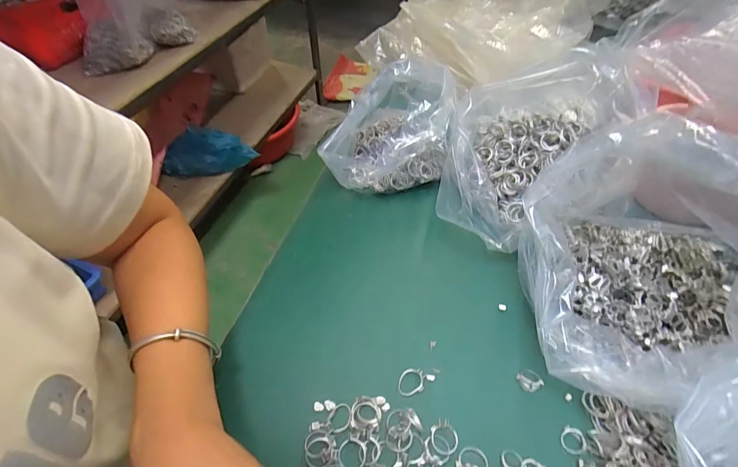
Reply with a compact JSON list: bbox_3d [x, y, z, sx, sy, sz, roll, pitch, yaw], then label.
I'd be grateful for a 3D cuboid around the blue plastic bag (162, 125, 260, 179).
[{"bbox_3d":[-0.493,-0.256,1.185,0.262,0.102,0.135,2,51,2],"label":"blue plastic bag"}]

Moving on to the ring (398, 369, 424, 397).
[{"bbox_3d":[0.035,0.125,0.314,0.021,0.006,0.021,1,50,-1],"label":"ring"}]

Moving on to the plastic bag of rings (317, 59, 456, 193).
[{"bbox_3d":[0.020,-0.123,0.443,0.150,0.130,0.104,-2,50,-3],"label":"plastic bag of rings"}]

